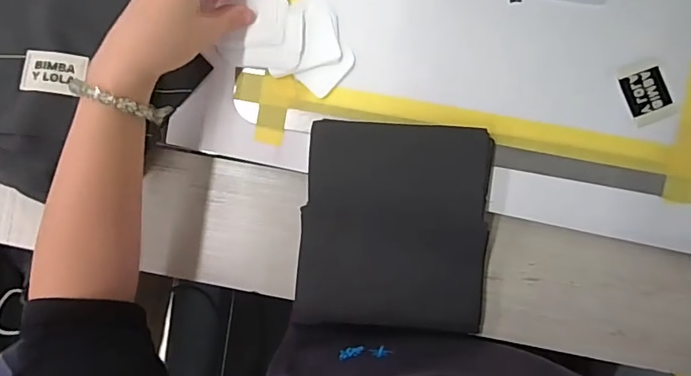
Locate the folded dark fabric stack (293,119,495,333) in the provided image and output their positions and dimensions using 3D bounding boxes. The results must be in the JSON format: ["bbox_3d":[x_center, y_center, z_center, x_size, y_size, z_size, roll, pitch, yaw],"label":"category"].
[{"bbox_3d":[0.039,0.033,0.392,0.152,0.019,0.167,4,91,3],"label":"folded dark fabric stack"}]

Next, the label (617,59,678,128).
[{"bbox_3d":[0.240,-0.076,0.379,0.034,0.004,0.049,-20,90,3],"label":"label"}]

